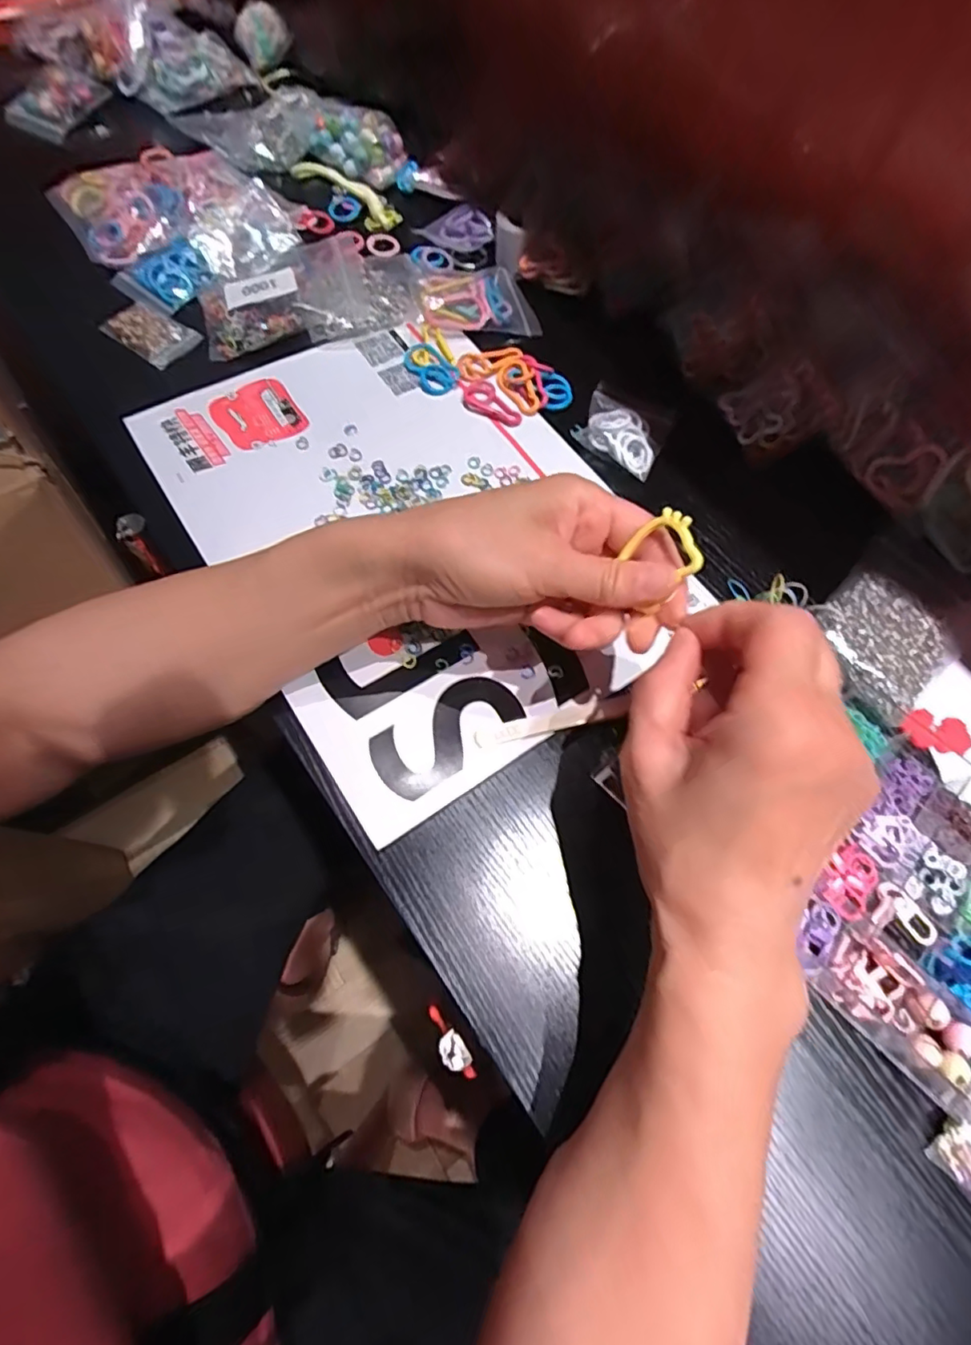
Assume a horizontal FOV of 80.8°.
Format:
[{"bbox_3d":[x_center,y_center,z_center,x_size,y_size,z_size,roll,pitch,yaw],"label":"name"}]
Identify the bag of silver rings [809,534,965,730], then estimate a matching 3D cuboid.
[{"bbox_3d":[0.245,-0.028,0.342,0.110,0.013,0.077,-36,73,-17],"label":"bag of silver rings"}]

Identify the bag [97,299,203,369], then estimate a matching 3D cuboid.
[{"bbox_3d":[-0.242,-0.245,0.409,0.064,0.014,0.040,33,69,11],"label":"bag"}]

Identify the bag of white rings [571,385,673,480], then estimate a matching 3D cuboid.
[{"bbox_3d":[0.095,-0.170,0.395,0.059,0.016,0.064,26,68,9],"label":"bag of white rings"}]

